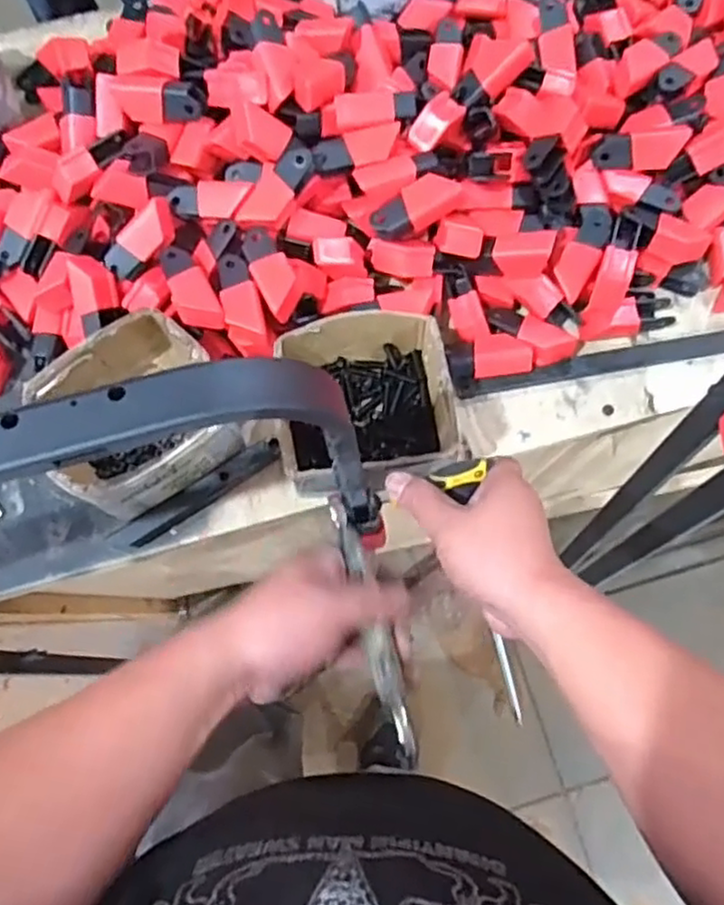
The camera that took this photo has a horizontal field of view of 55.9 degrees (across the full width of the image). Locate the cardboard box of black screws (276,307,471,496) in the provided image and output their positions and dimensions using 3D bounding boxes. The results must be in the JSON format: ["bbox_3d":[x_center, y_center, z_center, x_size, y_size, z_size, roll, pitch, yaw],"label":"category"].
[{"bbox_3d":[0.007,-0.045,0.613,0.155,0.080,0.150,-8,76,-1],"label":"cardboard box of black screws"}]

